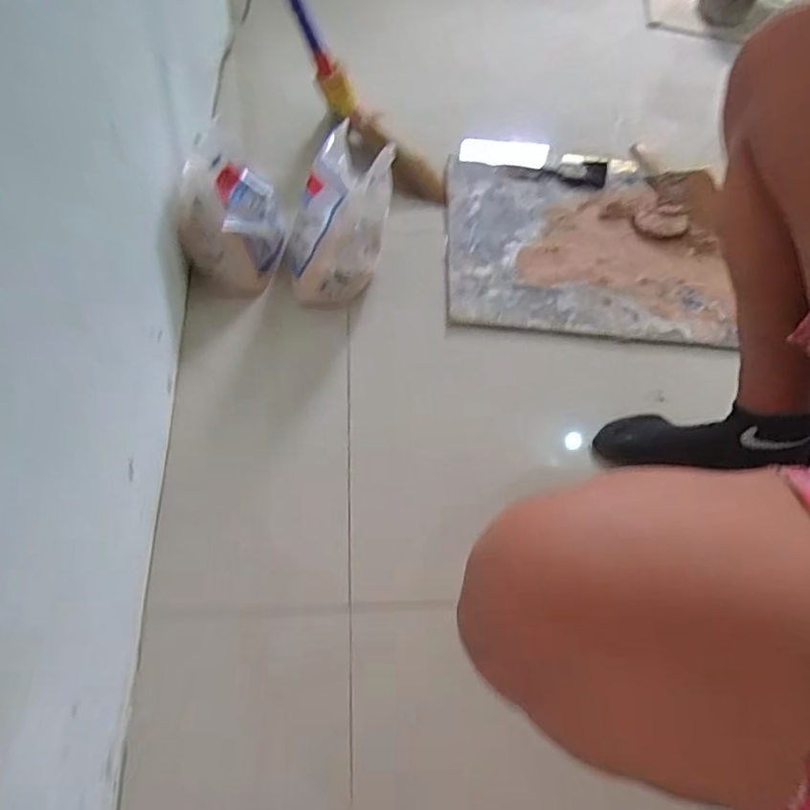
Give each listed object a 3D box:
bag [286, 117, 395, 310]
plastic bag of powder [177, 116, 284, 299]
[{"bbox_3d":[-0.084,-0.253,0.767,0.113,0.169,0.182,22,57,10],"label":"bag"},{"bbox_3d":[-0.239,-0.264,0.759,0.124,0.170,0.152,-3,56,-7],"label":"plastic bag of powder"}]

